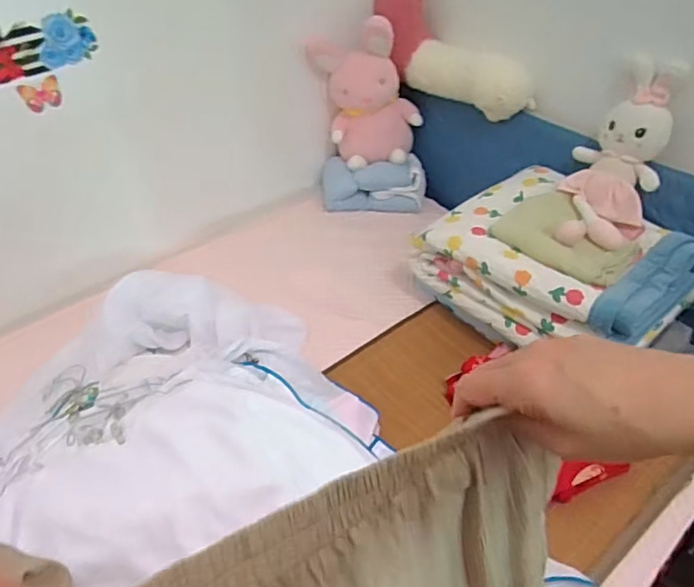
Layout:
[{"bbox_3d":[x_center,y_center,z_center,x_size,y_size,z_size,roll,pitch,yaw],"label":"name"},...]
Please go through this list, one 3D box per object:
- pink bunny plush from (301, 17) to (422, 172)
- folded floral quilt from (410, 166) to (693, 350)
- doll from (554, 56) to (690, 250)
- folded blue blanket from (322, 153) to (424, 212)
[{"bbox_3d":[0.049,-0.537,1.489,0.282,0.340,0.184,-1,42,0],"label":"pink bunny plush"},{"bbox_3d":[0.419,-0.052,1.174,0.353,0.204,0.477,-32,50,-29],"label":"folded floral quilt"},{"bbox_3d":[0.544,-0.267,1.139,0.175,0.386,0.125,21,2,24],"label":"doll"},{"bbox_3d":[0.071,-0.295,1.545,0.281,0.106,0.137,0,42,1],"label":"folded blue blanket"}]

